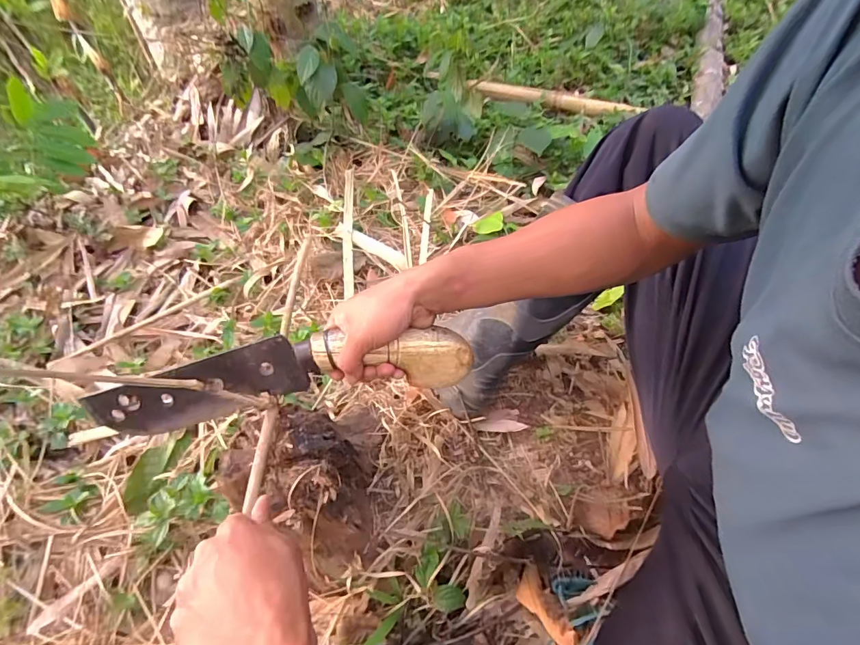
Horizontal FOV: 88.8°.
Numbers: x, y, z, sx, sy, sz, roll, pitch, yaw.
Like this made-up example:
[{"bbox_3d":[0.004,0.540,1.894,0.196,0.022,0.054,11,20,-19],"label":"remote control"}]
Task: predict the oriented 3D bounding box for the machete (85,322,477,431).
[{"bbox_3d":[-0.149,0.052,0.437,0.374,0.082,0.038,-9,49,1],"label":"machete"}]

